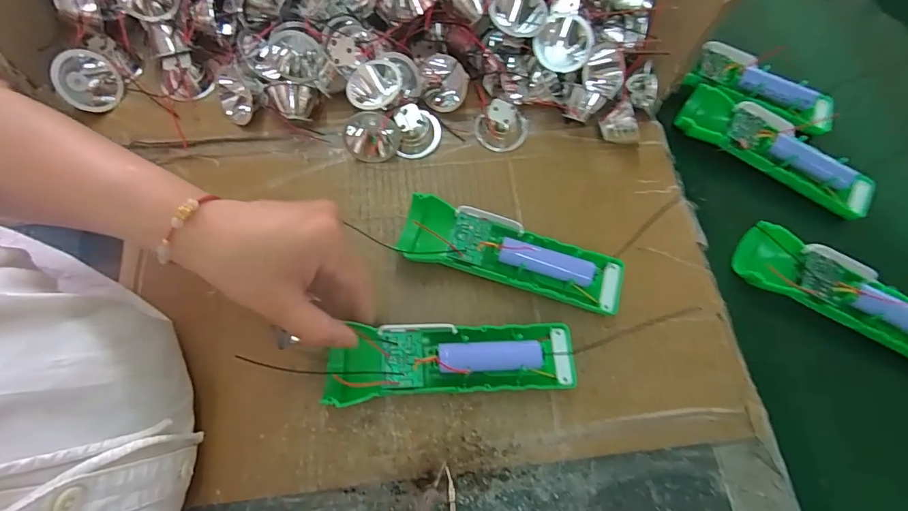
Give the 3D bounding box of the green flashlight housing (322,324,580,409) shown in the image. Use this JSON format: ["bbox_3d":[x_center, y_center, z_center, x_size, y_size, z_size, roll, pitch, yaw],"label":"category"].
[{"bbox_3d":[-0.003,0.069,0.283,0.160,0.031,0.044,-3,68,-2],"label":"green flashlight housing"}]

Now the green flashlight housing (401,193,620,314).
[{"bbox_3d":[0.039,0.001,0.311,0.156,0.029,0.046,17,69,8],"label":"green flashlight housing"}]

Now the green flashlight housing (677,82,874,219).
[{"bbox_3d":[0.266,-0.089,0.360,0.158,0.018,0.052,41,74,16],"label":"green flashlight housing"}]

